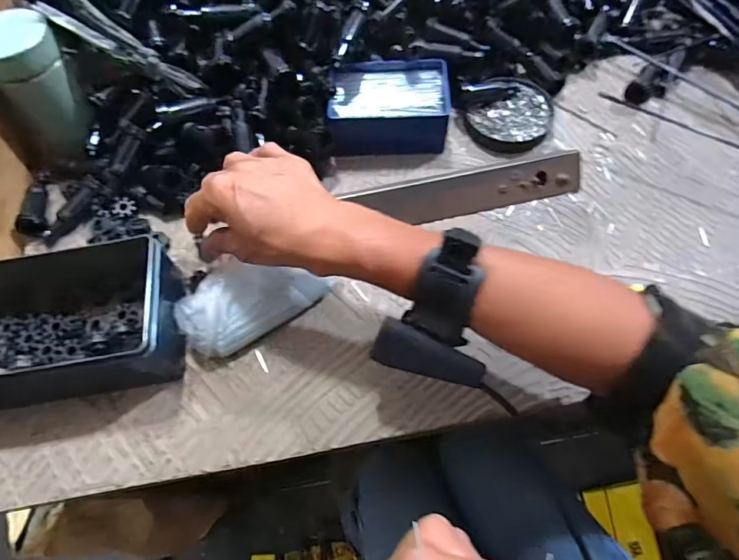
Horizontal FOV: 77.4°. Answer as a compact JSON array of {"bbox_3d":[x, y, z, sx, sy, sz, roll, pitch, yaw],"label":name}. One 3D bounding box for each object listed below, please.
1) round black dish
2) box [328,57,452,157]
[{"bbox_3d":[0.138,-0.166,0.459,0.085,0.013,0.088,-1,64,1],"label":"round black dish"},{"bbox_3d":[0.018,-0.165,0.446,0.114,0.049,0.079,-4,64,0],"label":"box"}]

